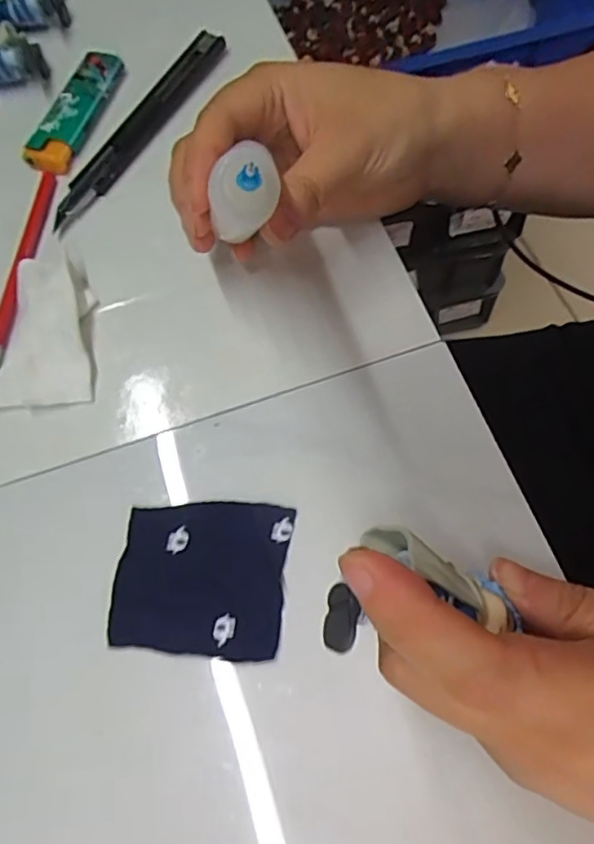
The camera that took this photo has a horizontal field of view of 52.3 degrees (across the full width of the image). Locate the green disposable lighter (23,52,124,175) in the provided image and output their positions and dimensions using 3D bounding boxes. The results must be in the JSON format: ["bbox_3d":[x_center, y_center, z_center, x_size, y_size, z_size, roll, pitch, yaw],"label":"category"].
[{"bbox_3d":[-0.116,-0.162,0.316,0.023,0.017,0.074,14,69,10],"label":"green disposable lighter"}]

